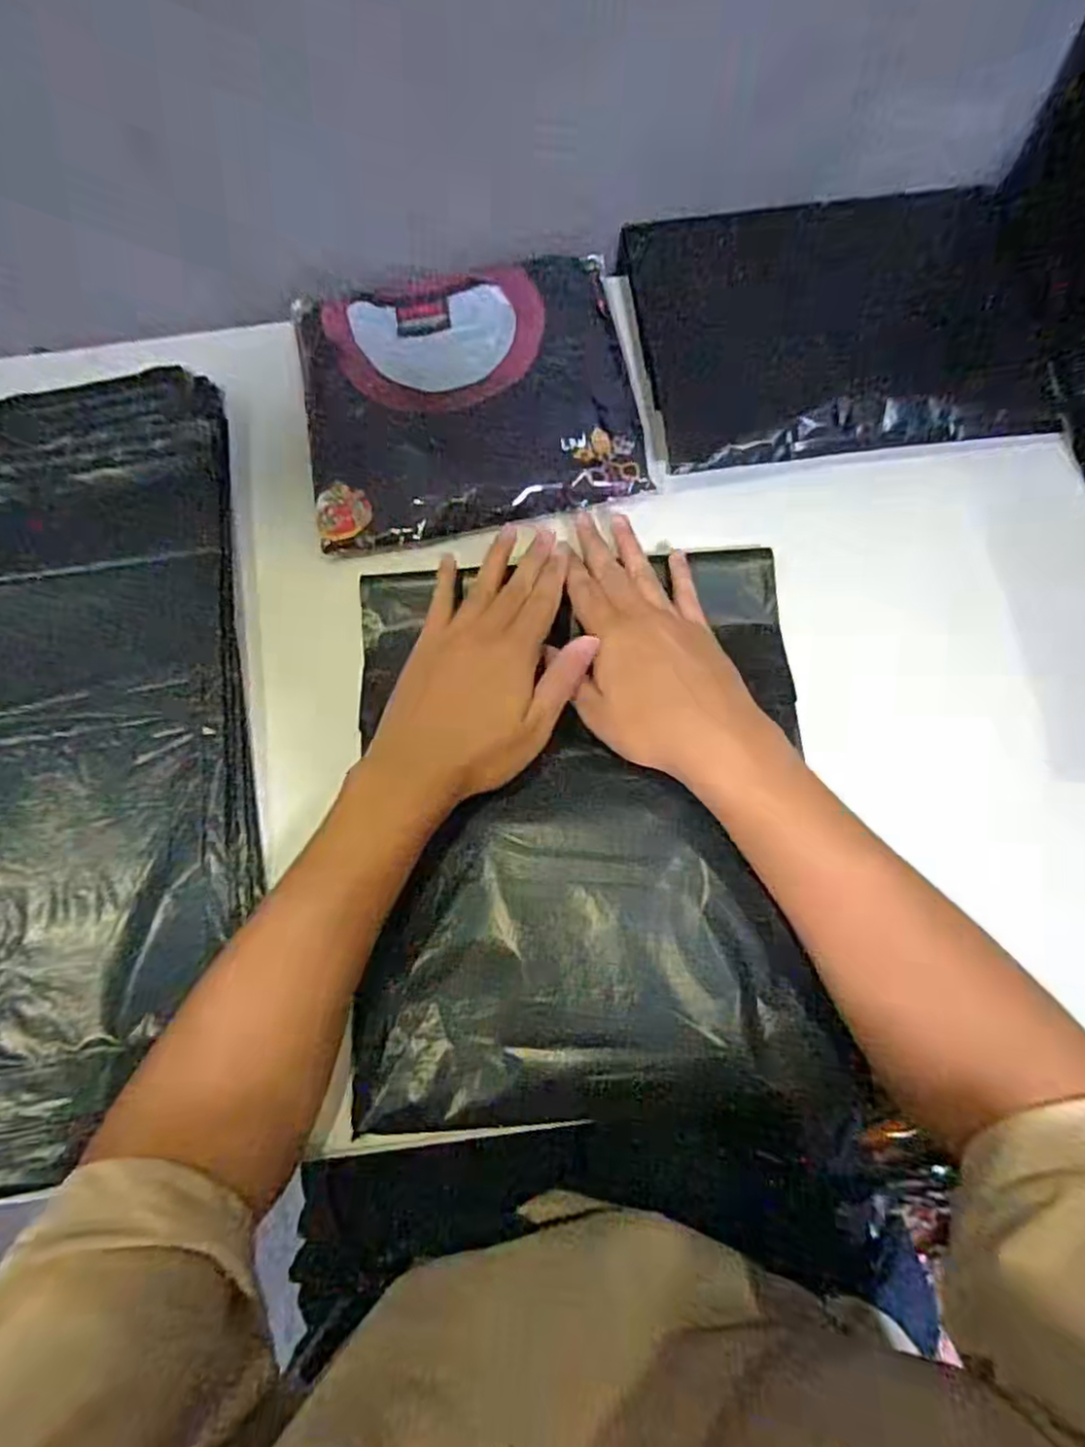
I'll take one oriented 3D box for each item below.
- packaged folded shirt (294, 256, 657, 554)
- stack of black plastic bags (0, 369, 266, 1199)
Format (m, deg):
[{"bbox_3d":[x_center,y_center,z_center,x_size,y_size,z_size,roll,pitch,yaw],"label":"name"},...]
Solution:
[{"bbox_3d":[-0.055,-0.245,0.520,0.239,0.017,0.216,-11,73,-3],"label":"packaged folded shirt"},{"bbox_3d":[-0.350,0.010,0.442,0.306,0.025,0.503,-11,73,-3],"label":"stack of black plastic bags"}]

